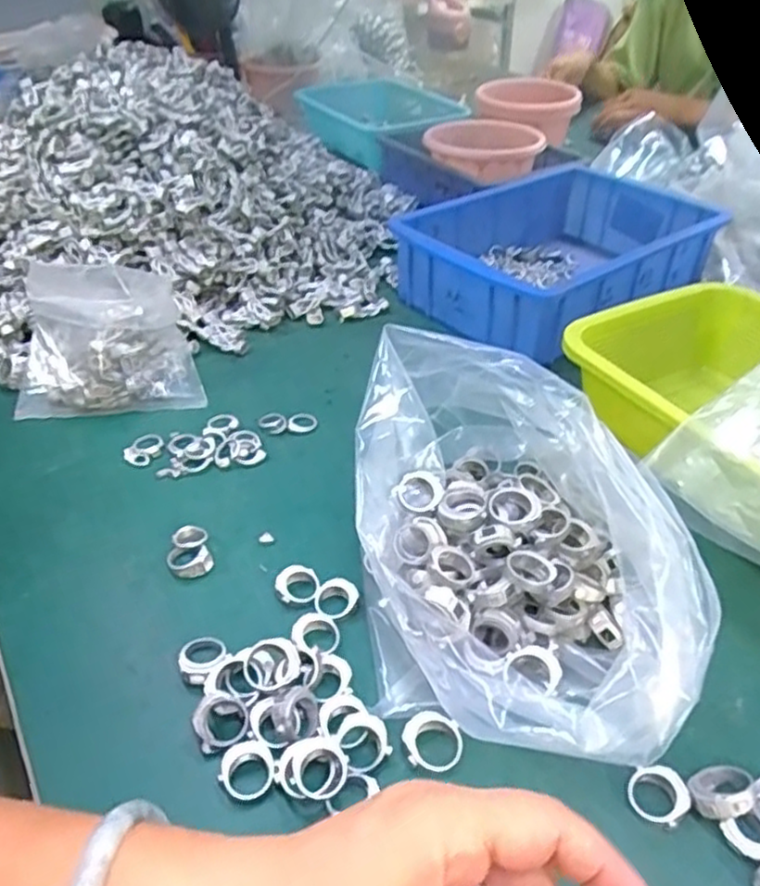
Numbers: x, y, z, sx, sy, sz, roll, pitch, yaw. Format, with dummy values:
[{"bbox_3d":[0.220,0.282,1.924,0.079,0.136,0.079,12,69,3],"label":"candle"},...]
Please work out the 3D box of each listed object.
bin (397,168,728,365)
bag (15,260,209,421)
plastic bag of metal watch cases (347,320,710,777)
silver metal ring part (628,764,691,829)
[{"bbox_3d":[0.180,-0.191,0.710,0.292,0.080,0.202,-25,46,-29],"label":"bin"},{"bbox_3d":[-0.232,-0.092,0.578,0.142,0.090,0.128,-12,41,-16],"label":"bag"},{"bbox_3d":[0.064,0.043,0.378,0.141,0.132,0.244,-4,39,-7],"label":"plastic bag of metal watch cases"},{"bbox_3d":[0.129,0.162,0.324,0.025,0.008,0.026,1,39,-1],"label":"silver metal ring part"}]

